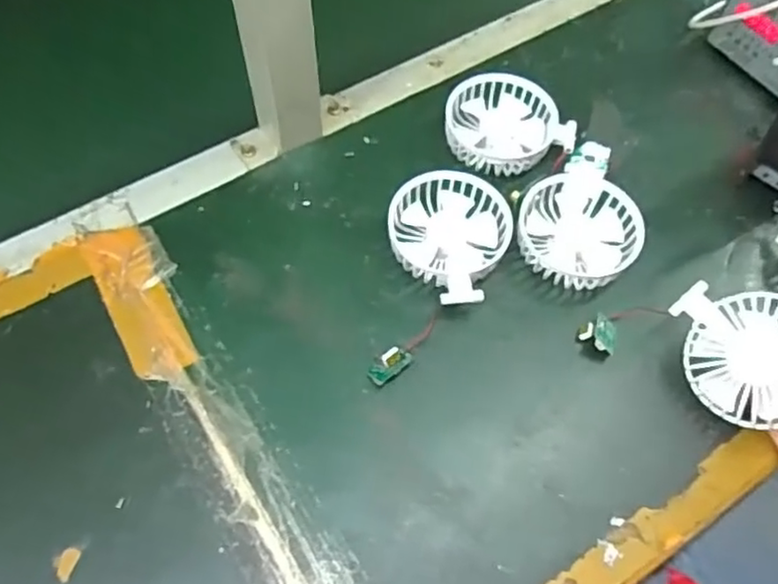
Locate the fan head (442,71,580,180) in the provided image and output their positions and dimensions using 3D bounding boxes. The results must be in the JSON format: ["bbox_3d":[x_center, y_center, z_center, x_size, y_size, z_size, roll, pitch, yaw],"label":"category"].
[{"bbox_3d":[0.094,-0.140,0.543,0.097,0.032,0.090,1,62,-1],"label":"fan head"}]

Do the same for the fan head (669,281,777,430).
[{"bbox_3d":[0.239,0.042,0.425,0.087,0.038,0.086,1,83,21],"label":"fan head"}]

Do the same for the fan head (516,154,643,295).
[{"bbox_3d":[0.145,-0.052,0.499,0.085,0.032,0.101,9,62,3],"label":"fan head"}]

